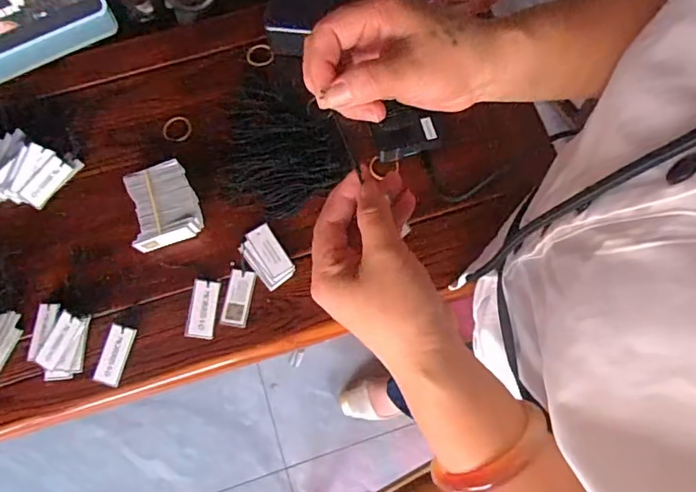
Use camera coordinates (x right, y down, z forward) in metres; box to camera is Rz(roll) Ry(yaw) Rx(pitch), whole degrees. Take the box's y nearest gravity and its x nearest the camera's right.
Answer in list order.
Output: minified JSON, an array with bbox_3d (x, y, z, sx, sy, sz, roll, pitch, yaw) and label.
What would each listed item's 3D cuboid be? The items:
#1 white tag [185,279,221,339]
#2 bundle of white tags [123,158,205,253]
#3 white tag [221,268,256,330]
[{"bbox_3d":[-0.149,0.064,0.535,0.030,0.009,0.057,5,73,3],"label":"white tag"},{"bbox_3d":[-0.199,-0.044,0.566,0.072,0.034,0.085,-22,73,-6],"label":"bundle of white tags"},{"bbox_3d":[-0.114,0.053,0.540,0.026,0.005,0.059,7,73,3],"label":"white tag"}]

